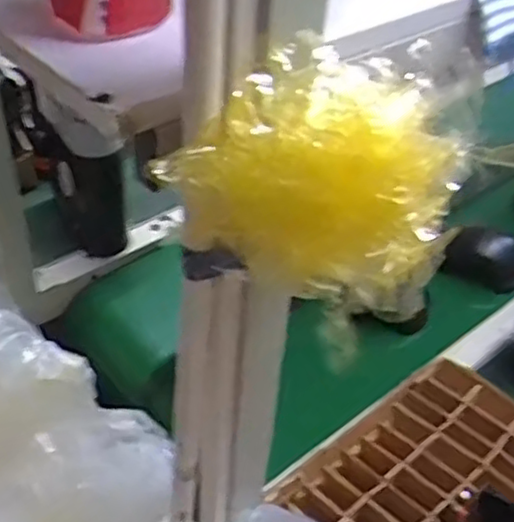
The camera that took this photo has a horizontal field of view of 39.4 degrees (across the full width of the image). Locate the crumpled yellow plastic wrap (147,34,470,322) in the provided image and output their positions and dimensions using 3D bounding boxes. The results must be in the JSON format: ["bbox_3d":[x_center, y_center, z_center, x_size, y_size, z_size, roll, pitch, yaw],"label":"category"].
[{"bbox_3d":[0.039,-0.044,0.381,0.136,0.121,0.110,18,44,15],"label":"crumpled yellow plastic wrap"}]

